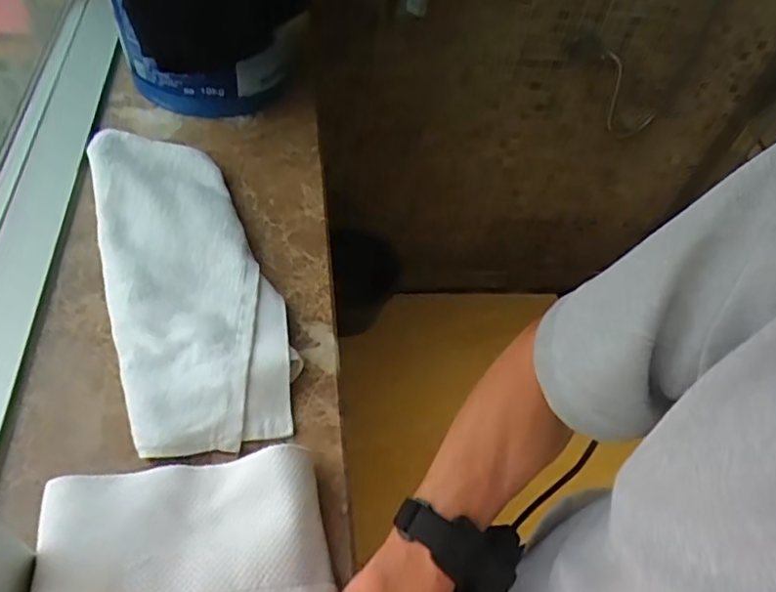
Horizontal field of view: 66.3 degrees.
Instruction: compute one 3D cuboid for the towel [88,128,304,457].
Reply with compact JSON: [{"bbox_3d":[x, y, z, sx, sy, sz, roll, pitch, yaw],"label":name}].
[{"bbox_3d":[-0.195,-0.025,0.584,0.150,0.023,0.360,-12,62,-18],"label":"towel"}]

